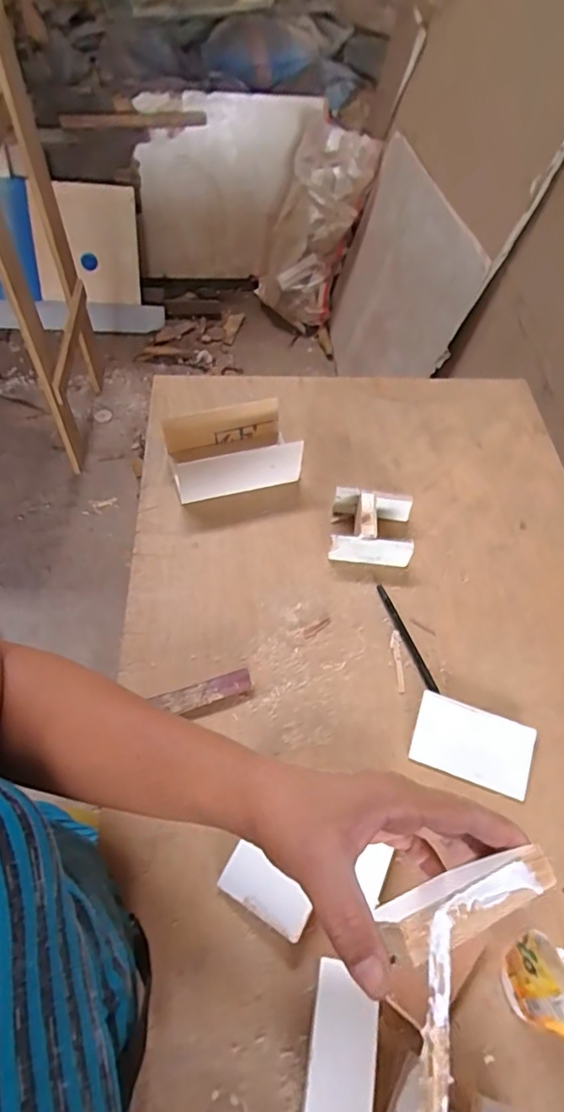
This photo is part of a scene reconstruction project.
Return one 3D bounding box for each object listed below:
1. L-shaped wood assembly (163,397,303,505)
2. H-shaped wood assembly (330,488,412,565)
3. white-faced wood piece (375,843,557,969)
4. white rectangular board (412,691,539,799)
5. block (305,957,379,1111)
[{"bbox_3d":[-0.059,-0.124,0.653,0.141,0.067,0.084,-13,58,-14],"label":"L-shaped wood assembly"},{"bbox_3d":[0.099,-0.033,0.612,0.088,0.042,0.077,8,56,0],"label":"H-shaped wood assembly"},{"bbox_3d":[0.085,0.154,0.248,0.089,0.017,0.024,-6,58,-24],"label":"white-faced wood piece"},{"bbox_3d":[0.174,0.169,0.502,0.104,0.004,0.070,18,59,11],"label":"white rectangular board"},{"bbox_3d":[0.041,0.330,0.371,0.043,0.005,0.088,2,56,14],"label":"block"}]

